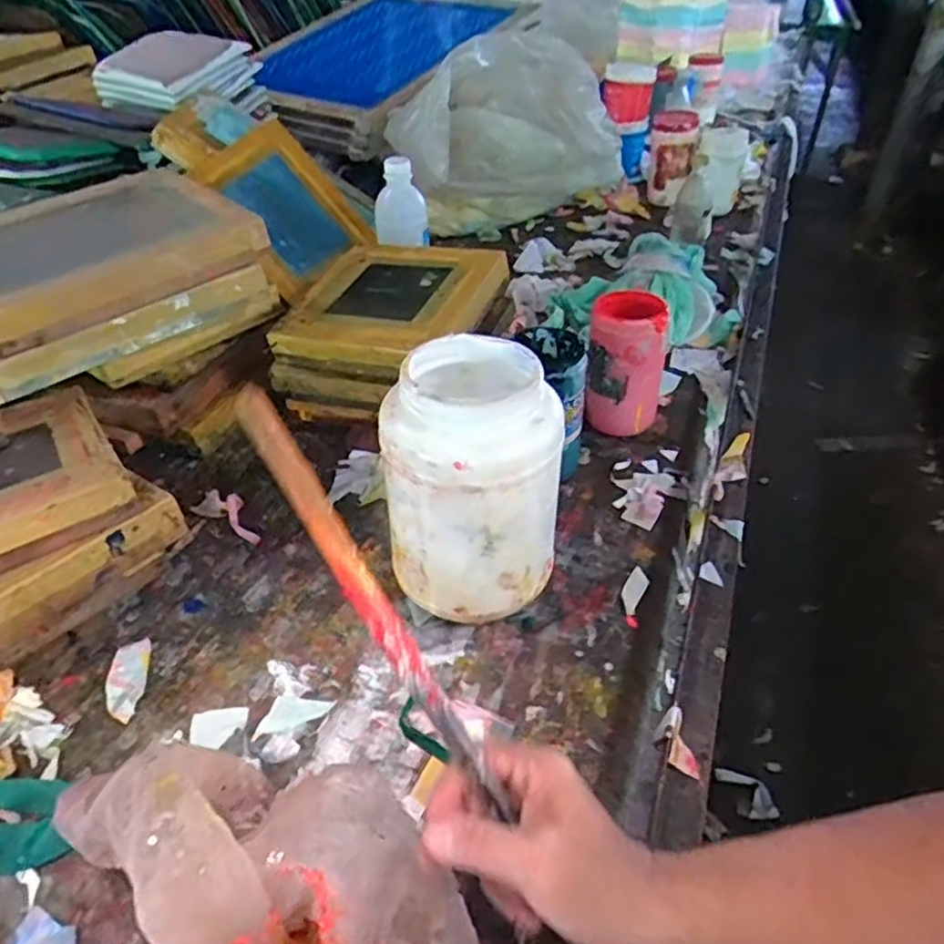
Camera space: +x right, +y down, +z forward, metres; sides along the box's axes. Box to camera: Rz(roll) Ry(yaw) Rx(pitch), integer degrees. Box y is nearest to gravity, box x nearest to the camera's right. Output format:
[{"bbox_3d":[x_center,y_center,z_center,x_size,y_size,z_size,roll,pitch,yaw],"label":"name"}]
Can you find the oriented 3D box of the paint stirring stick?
[{"bbox_3d":[-0.057,0.074,0.395,0.023,0.273,0.007,-30,3,24],"label":"paint stirring stick"}]

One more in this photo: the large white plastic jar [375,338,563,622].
[{"bbox_3d":[-0.002,0.013,0.646,0.150,0.259,0.137,0,40,0],"label":"large white plastic jar"}]

